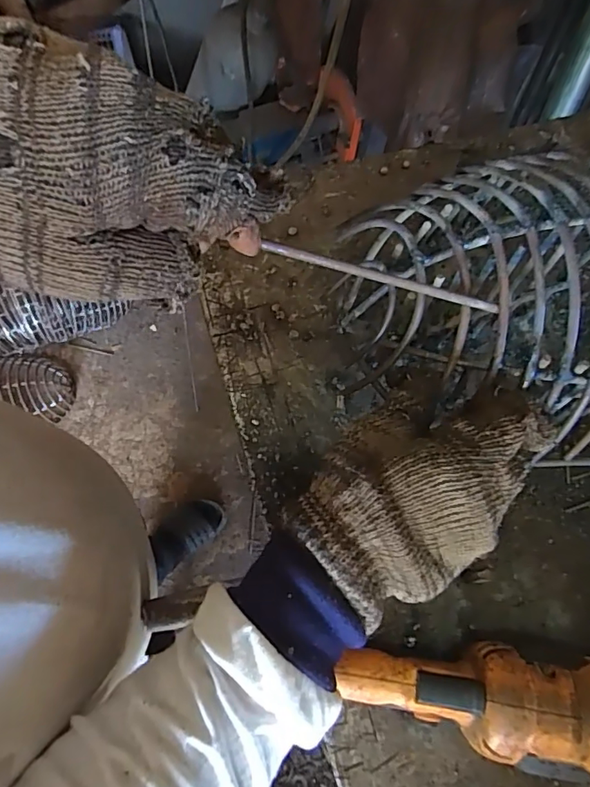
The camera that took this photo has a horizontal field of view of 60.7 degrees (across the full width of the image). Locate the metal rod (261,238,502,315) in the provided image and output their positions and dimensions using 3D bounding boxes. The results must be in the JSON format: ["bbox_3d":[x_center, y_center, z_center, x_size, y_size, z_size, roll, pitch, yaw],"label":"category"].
[{"bbox_3d":[0.051,-0.060,0.267,0.140,0.006,0.005,10,68,-19],"label":"metal rod"}]

